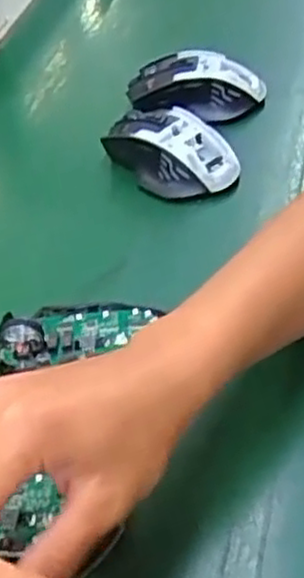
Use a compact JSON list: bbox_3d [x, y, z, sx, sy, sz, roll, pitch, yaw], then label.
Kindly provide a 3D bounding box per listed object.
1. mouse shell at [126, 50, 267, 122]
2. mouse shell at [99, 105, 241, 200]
[{"bbox_3d":[0.038,-0.173,0.628,0.113,0.035,0.062,-6,45,2],"label":"mouse shell"},{"bbox_3d":[0.014,-0.110,0.574,0.063,0.036,0.106,-36,52,-25],"label":"mouse shell"}]

